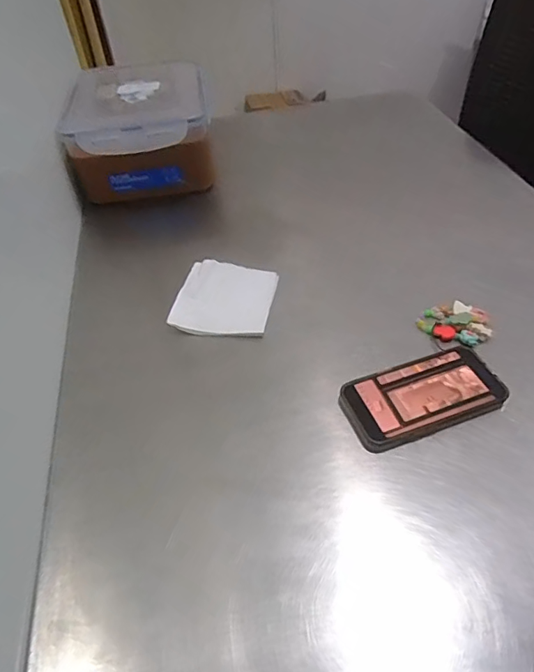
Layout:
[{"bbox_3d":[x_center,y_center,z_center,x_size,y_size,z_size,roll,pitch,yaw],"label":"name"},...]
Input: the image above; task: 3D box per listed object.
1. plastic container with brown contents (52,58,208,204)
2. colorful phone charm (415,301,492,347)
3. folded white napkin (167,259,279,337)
[{"bbox_3d":[-0.202,-0.343,0.792,0.217,0.122,0.275,-7,46,-1],"label":"plastic container with brown contents"},{"bbox_3d":[0.207,-0.015,0.528,0.070,0.015,0.056,28,55,28],"label":"colorful phone charm"},{"bbox_3d":[-0.049,-0.047,0.578,0.111,0.009,0.118,6,47,11],"label":"folded white napkin"}]

